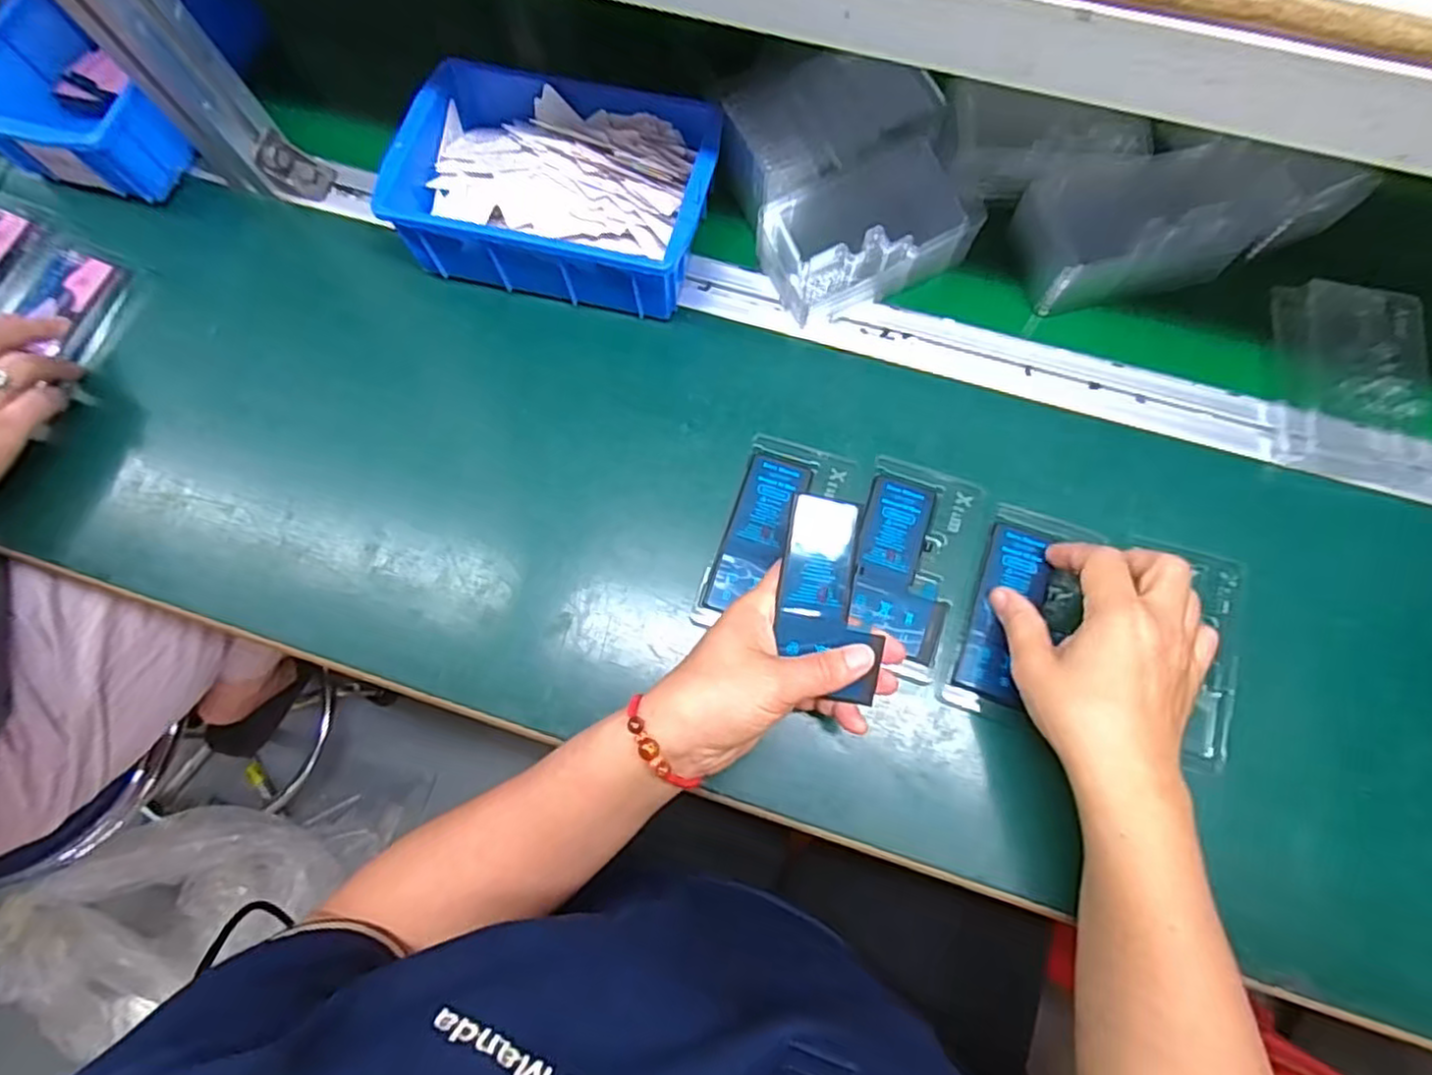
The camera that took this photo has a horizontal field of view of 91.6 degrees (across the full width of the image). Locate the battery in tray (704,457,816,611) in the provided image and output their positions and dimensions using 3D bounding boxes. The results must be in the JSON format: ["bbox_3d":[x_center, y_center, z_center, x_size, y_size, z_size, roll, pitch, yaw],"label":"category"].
[{"bbox_3d":[0.027,-0.002,0.434,0.038,0.008,0.102,18,76,7],"label":"battery in tray"}]

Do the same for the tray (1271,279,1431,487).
[{"bbox_3d":[0.403,-0.102,0.444,0.084,0.025,0.128,12,75,5],"label":"tray"}]

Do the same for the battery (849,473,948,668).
[{"bbox_3d":[0.113,0.017,0.424,0.054,0.006,0.108,9,75,4],"label":"battery"}]

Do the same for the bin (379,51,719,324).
[{"bbox_3d":[-0.106,-0.237,0.480,0.204,0.066,0.139,15,76,6],"label":"bin"}]

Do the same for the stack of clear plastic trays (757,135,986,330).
[{"bbox_3d":[0.102,-0.204,0.472,0.139,0.051,0.077,-23,75,-5],"label":"stack of clear plastic trays"}]

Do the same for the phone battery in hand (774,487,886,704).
[{"bbox_3d":[0.062,0.032,0.367,0.057,0.004,0.103,7,85,-12],"label":"phone battery in hand"}]

